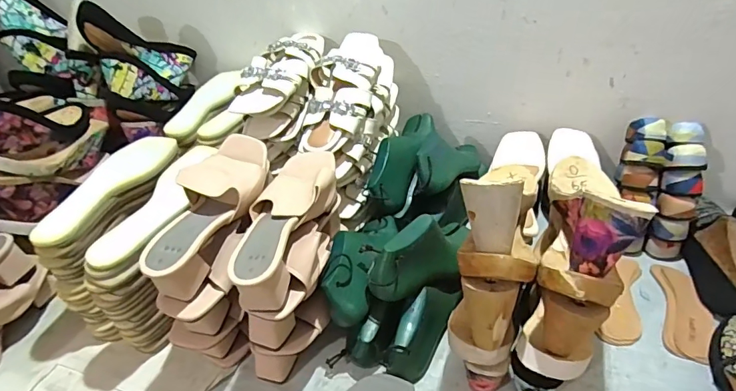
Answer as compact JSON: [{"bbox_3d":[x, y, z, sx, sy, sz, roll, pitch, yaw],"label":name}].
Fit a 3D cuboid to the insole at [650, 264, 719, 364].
[{"bbox_3d":[0.472,0.173,0.683,0.065,0.015,0.165,8,41,15],"label":"insole"}]

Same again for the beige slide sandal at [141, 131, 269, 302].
[{"bbox_3d":[-0.192,0.007,0.565,0.081,0.071,0.231,10,56,17],"label":"beige slide sandal"}]

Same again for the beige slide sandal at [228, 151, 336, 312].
[{"bbox_3d":[-0.103,0.031,0.576,0.090,0.073,0.238,9,42,16],"label":"beige slide sandal"}]

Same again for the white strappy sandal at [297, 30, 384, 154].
[{"bbox_3d":[-0.044,-0.171,0.748,0.104,0.056,0.238,9,64,15],"label":"white strappy sandal"}]

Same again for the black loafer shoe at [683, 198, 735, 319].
[{"bbox_3d":[0.554,0.078,0.728,0.068,0.087,0.247,10,42,17],"label":"black loafer shoe"}]

